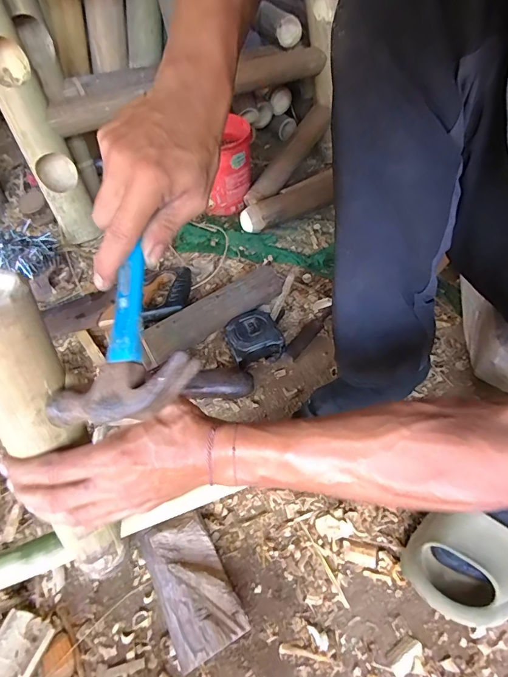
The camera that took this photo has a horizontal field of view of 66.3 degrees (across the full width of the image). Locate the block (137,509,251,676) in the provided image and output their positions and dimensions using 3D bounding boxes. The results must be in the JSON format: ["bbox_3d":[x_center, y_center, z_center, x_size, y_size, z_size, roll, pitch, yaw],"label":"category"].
[{"bbox_3d":[-0.066,0.261,0.415,0.069,0.056,0.129,-25,56,-17],"label":"block"}]

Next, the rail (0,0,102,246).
[{"bbox_3d":[-0.401,-0.410,0.680,0.079,0.491,0.081,-27,36,-18],"label":"rail"}]

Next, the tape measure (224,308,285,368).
[{"bbox_3d":[-0.002,-0.001,0.628,0.080,0.040,0.089,-19,54,-13],"label":"tape measure"}]

